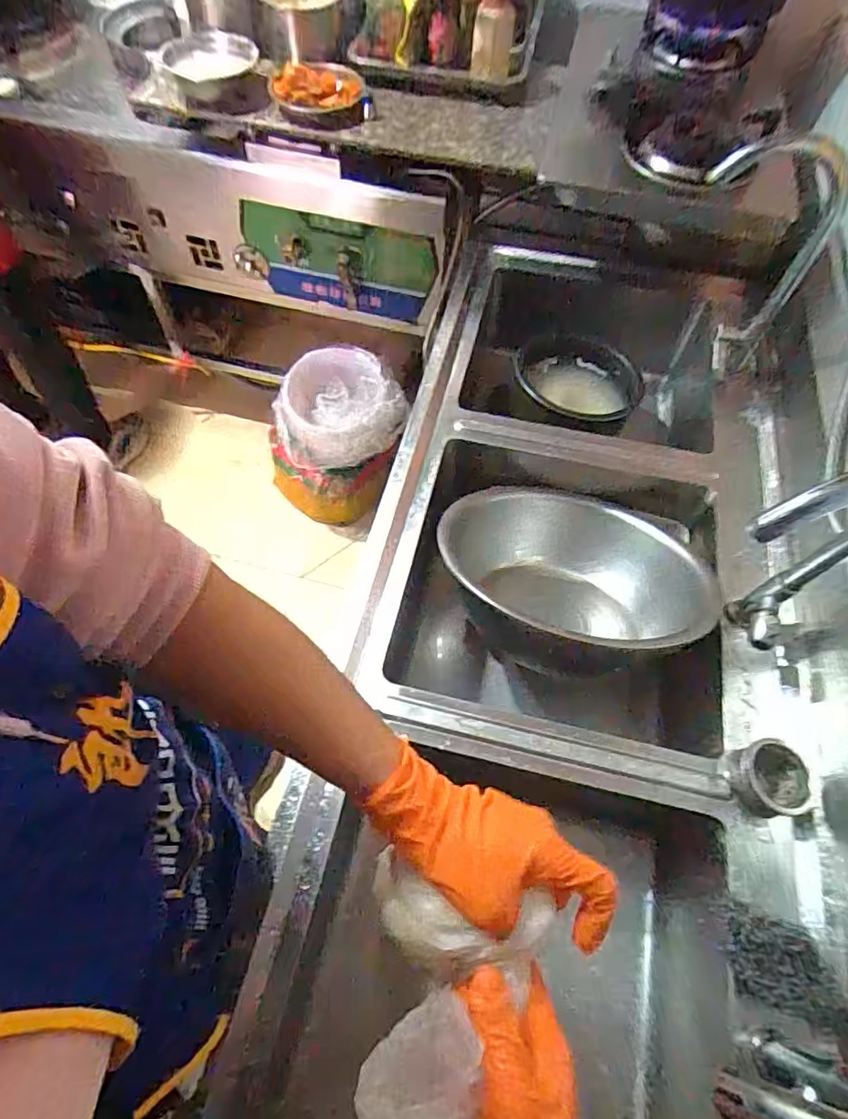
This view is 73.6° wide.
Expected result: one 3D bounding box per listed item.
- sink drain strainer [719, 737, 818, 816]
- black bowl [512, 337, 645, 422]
[{"bbox_3d":[0.367,0.235,0.605,0.072,0.042,0.075,-9,61,-9],"label":"sink drain strainer"},{"bbox_3d":[0.284,-0.310,1.042,0.211,0.090,0.192,1,60,-3],"label":"black bowl"}]

